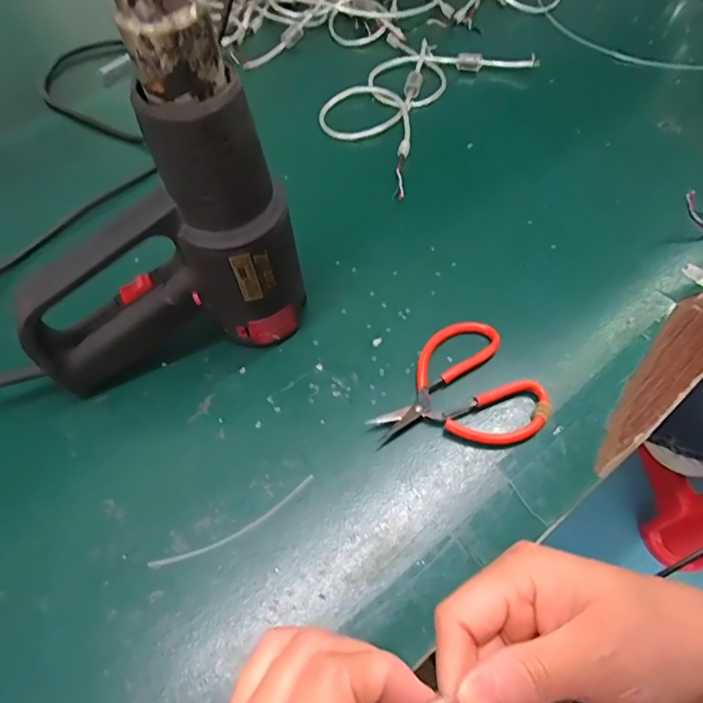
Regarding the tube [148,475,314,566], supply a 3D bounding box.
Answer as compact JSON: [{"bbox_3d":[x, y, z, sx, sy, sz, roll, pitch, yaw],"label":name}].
[{"bbox_3d":[-0.070,0.107,0.298,0.107,0.004,0.012,-26,61,-13],"label":"tube"}]

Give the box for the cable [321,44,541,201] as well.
[{"bbox_3d":[0.066,-0.265,0.510,0.148,0.016,0.246,34,66,21],"label":"cable"}]

